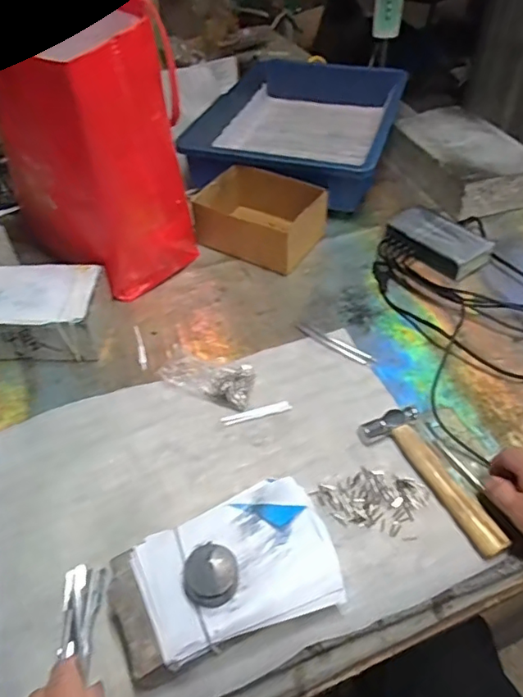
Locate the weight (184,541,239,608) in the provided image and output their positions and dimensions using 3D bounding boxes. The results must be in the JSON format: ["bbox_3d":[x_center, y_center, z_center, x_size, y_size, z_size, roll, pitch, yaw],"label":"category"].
[{"bbox_3d":[-0.037,0.167,0.394,0.038,0.021,0.039,-1,47,1],"label":"weight"}]

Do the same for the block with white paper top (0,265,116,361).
[{"bbox_3d":[-0.260,-0.042,0.626,0.151,0.066,0.105,-1,47,0],"label":"block with white paper top"}]

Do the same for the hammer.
[{"bbox_3d":[0.164,0.118,0.492,0.052,0.021,0.155,-26,52,-21],"label":"hammer"}]

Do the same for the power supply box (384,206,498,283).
[{"bbox_3d":[0.235,-0.145,0.720,0.132,0.034,0.076,34,56,28],"label":"power supply box"}]

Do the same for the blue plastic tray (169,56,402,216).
[{"bbox_3d":[0.054,-0.373,0.903,0.318,0.094,0.399,12,49,12],"label":"blue plastic tray"}]

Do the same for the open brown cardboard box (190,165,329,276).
[{"bbox_3d":[-0.001,-0.180,0.737,0.161,0.075,0.111,21,51,19],"label":"open brown cardboard box"}]

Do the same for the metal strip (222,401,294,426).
[{"bbox_3d":[-0.005,0.067,0.553,0.073,0.004,0.012,-14,48,-11],"label":"metal strip"}]

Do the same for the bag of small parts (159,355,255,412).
[{"bbox_3d":[-0.057,0.030,0.572,0.096,0.024,0.057,14,47,-5],"label":"bag of small parts"}]

